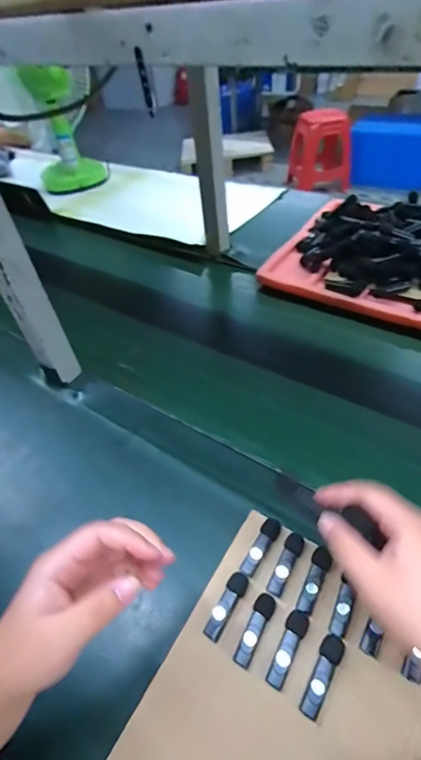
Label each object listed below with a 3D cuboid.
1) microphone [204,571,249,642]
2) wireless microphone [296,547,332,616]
[{"bbox_3d":[0.017,0.224,0.391,0.018,0.012,0.065,25,53,27],"label":"microphone"},{"bbox_3d":[0.106,0.200,0.392,0.020,0.010,0.064,18,50,22],"label":"wireless microphone"}]

